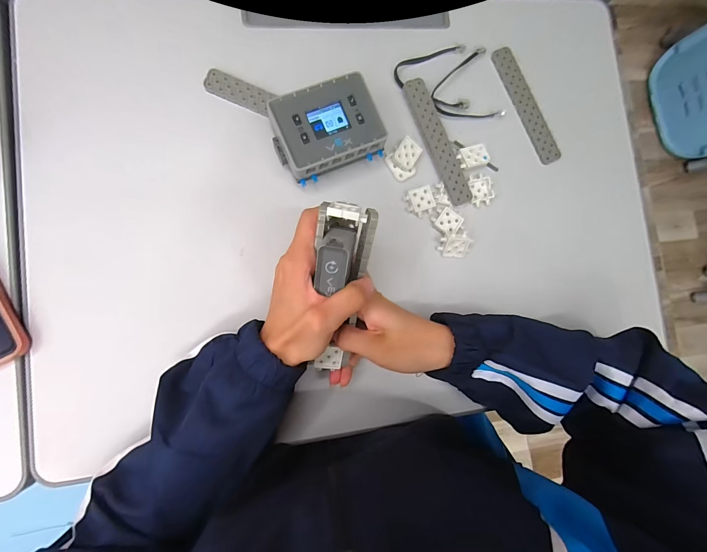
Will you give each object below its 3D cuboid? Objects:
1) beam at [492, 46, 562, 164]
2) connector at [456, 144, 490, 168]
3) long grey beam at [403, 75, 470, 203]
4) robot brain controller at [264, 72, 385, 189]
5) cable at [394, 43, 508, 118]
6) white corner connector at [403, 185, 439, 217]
[{"bbox_3d":[0.207,-0.206,0.397,0.029,0.006,0.149,-23,89,-9],"label":"beam"},{"bbox_3d":[0.137,-0.137,0.376,0.036,0.006,0.024,-14,88,-9],"label":"connector"},{"bbox_3d":[0.097,-0.152,0.373,0.028,0.007,0.148,-22,89,-9],"label":"long grey beam"},{"bbox_3d":[-0.029,-0.147,0.338,0.104,0.043,0.077,-23,89,-9],"label":"robot brain controller"},{"bbox_3d":[0.109,-0.228,0.383,0.127,0.012,0.085,-3,86,-8],"label":"cable"},{"bbox_3d":[0.076,-0.083,0.364,0.033,0.009,0.030,-24,89,-9],"label":"white corner connector"}]

